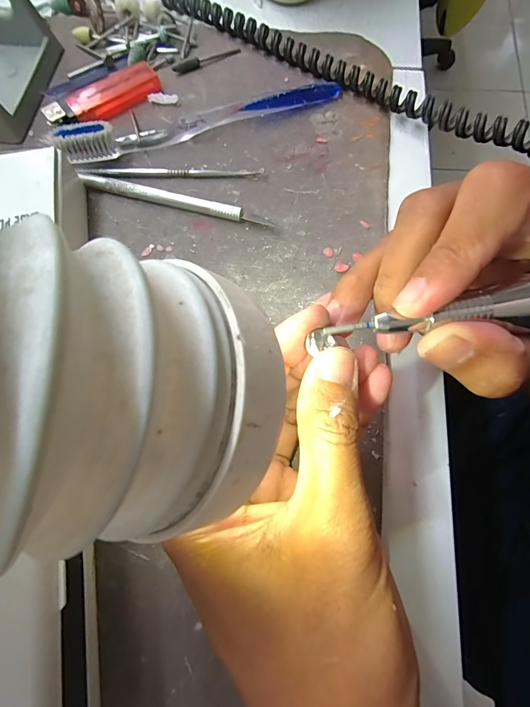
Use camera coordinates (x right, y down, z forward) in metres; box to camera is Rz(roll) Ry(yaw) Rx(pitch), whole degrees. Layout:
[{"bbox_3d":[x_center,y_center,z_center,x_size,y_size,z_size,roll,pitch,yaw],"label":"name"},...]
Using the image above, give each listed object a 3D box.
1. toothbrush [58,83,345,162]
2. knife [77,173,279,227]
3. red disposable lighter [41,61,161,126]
[{"bbox_3d":[-0.037,-0.153,0.217,0.183,0.021,0.015,-16,73,-5],"label":"toothbrush"},{"bbox_3d":[-0.055,-0.094,0.206,0.123,0.007,0.007,14,73,6],"label":"knife"},{"bbox_3d":[-0.110,-0.175,0.229,0.077,0.013,0.022,-31,74,-8],"label":"red disposable lighter"}]

